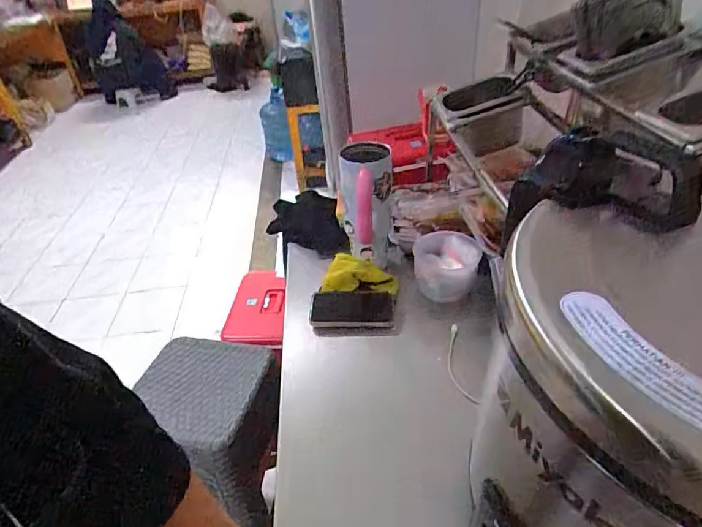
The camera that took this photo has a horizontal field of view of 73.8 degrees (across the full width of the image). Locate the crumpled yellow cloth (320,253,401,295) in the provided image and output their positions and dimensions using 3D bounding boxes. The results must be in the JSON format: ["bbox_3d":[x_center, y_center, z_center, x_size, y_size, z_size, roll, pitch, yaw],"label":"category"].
[{"bbox_3d":[0.021,0.026,0.904,0.130,0.040,0.102,5,38,13],"label":"crumpled yellow cloth"}]

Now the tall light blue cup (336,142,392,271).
[{"bbox_3d":[0.025,-0.116,0.882,0.098,0.204,0.074,-4,37,1],"label":"tall light blue cup"}]

